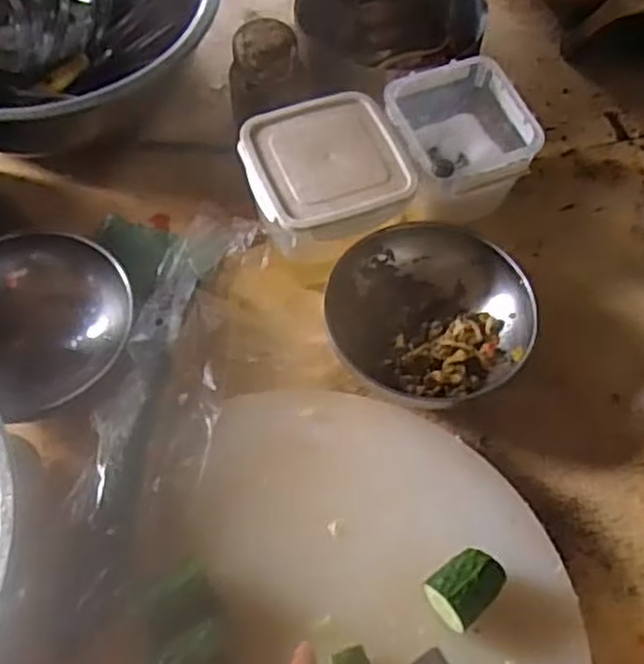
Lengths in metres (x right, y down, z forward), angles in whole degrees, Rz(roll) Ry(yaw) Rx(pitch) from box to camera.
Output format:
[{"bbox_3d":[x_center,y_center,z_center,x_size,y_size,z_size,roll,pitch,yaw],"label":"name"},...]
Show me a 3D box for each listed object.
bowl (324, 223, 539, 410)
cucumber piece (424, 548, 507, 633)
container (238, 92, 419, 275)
[{"bbox_3d":[0.088,-0.012,0.672,0.165,0.074,0.168,0,59,-1],"label":"bowl"},{"bbox_3d":[0.097,0.176,0.526,0.053,0.032,0.039,-39,67,-21],"label":"cucumber piece"},{"bbox_3d":[0.003,-0.122,0.700,0.132,0.109,0.128,-20,62,-12],"label":"container"}]

